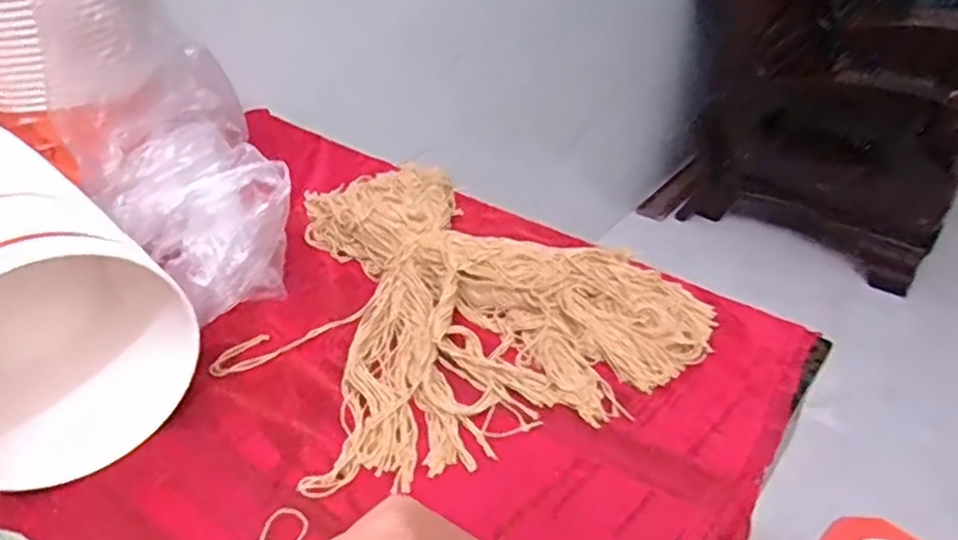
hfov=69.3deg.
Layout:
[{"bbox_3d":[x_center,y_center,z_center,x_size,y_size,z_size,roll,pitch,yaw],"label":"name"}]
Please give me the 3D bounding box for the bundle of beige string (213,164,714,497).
[{"bbox_3d":[-0.046,0.015,0.606,0.344,0.043,0.394,-26,43,-31],"label":"bundle of beige string"}]

